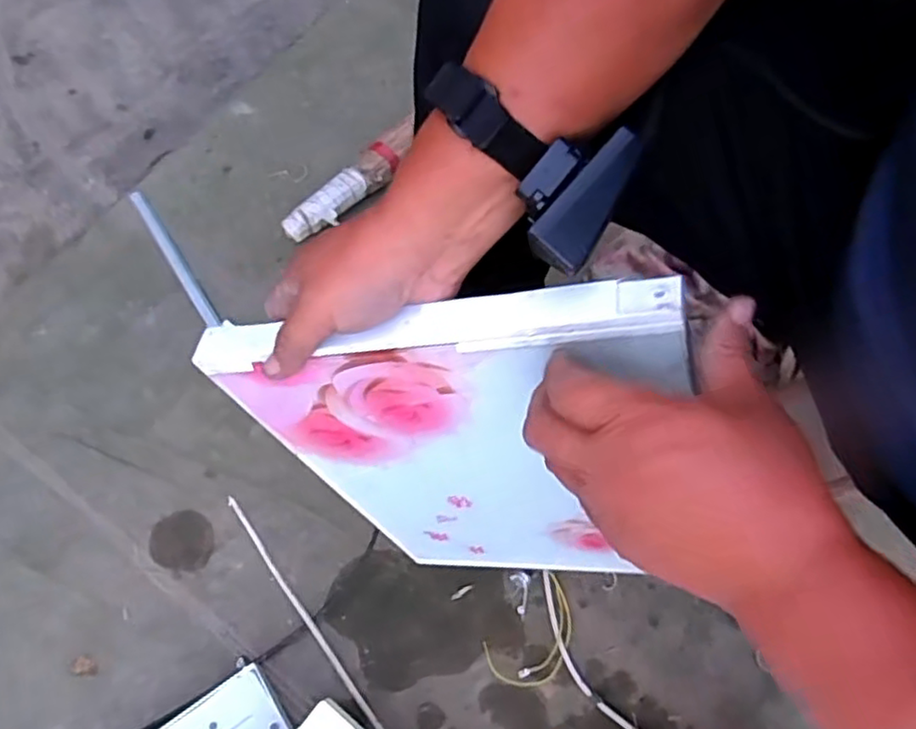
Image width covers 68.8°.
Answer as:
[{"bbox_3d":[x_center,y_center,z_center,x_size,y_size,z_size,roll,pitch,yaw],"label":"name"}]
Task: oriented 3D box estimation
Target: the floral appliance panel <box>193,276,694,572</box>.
[{"bbox_3d":[0.024,0.080,0.503,0.291,0.362,0.022,-4,53,20],"label":"floral appliance panel"}]

